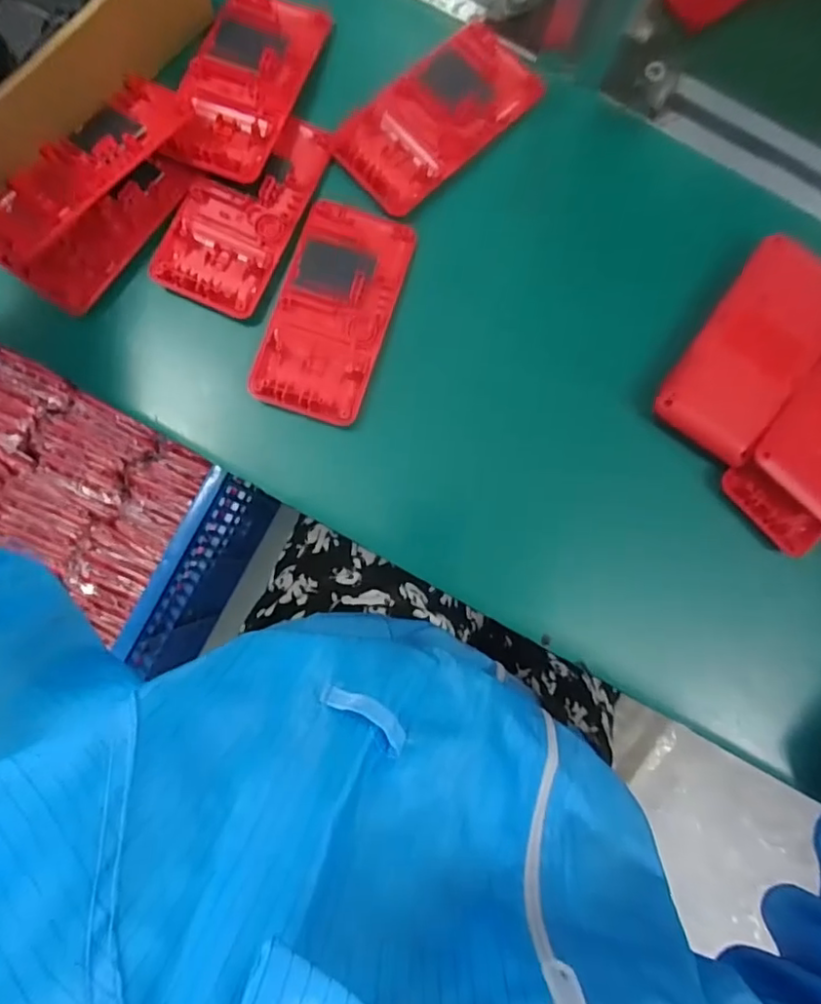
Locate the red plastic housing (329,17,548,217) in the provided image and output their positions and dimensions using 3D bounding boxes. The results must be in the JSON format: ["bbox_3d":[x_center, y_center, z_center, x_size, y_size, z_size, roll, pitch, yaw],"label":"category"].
[{"bbox_3d":[0.017,-0.222,0.329,0.121,0.008,0.062,-41,88,-6],"label":"red plastic housing"}]

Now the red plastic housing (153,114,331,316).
[{"bbox_3d":[-0.093,-0.167,0.323,0.060,0.010,0.122,25,84,0],"label":"red plastic housing"}]

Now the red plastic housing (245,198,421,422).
[{"bbox_3d":[-0.042,-0.107,0.320,0.063,0.007,0.122,18,84,-1],"label":"red plastic housing"}]

